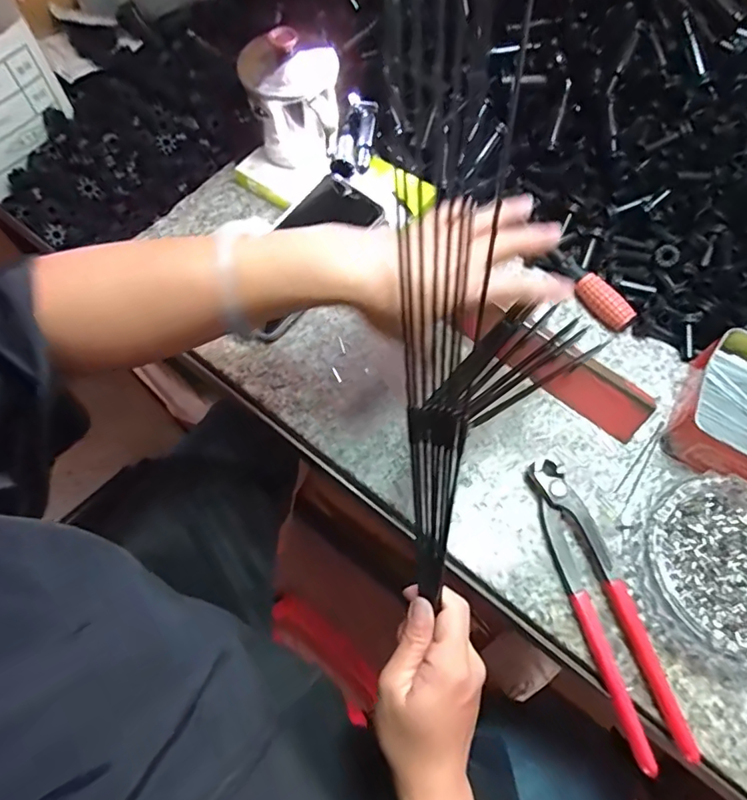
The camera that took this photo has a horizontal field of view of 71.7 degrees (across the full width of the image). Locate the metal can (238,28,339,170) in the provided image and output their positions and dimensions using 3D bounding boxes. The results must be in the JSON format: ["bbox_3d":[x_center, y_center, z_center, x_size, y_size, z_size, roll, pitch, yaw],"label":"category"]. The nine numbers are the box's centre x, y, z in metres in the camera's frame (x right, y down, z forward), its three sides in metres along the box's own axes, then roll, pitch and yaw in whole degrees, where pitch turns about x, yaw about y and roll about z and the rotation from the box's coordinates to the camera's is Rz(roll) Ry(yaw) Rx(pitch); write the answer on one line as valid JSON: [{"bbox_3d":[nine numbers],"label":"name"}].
[{"bbox_3d":[-0.072,-0.264,0.463,0.082,0.097,0.081,-8,67,-4],"label":"metal can"}]

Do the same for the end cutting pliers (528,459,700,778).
[{"bbox_3d":[0.156,0.135,0.352,0.039,0.018,0.194,-14,67,-6],"label":"end cutting pliers"}]

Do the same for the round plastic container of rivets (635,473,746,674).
[{"bbox_3d":[0.246,0.117,0.350,0.127,0.028,0.115,28,69,11],"label":"round plastic container of rivets"}]

